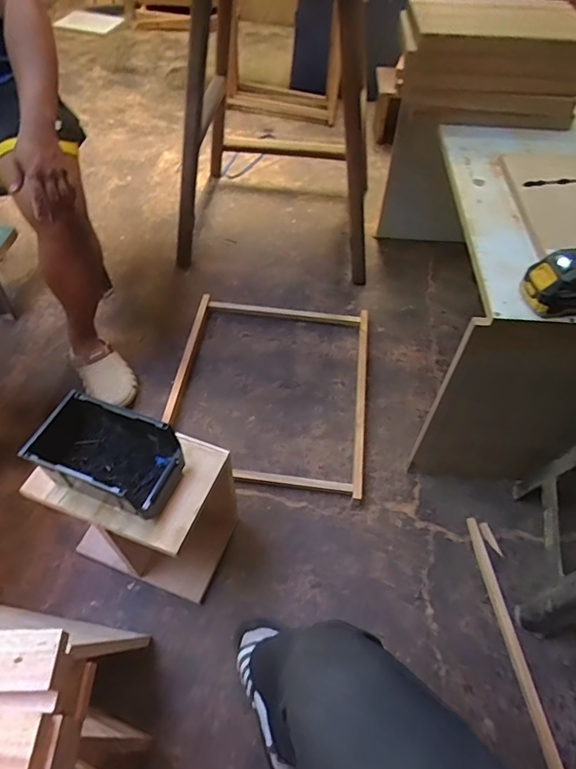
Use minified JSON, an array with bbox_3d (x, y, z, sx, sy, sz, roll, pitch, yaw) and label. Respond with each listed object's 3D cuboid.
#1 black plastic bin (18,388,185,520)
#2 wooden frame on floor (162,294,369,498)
[{"bbox_3d":[-0.273,0.114,0.748,0.201,0.113,0.132,19,55,10],"label":"black plastic bin"},{"bbox_3d":[-0.041,-0.015,1.263,0.510,0.050,0.623,8,50,3],"label":"wooden frame on floor"}]

